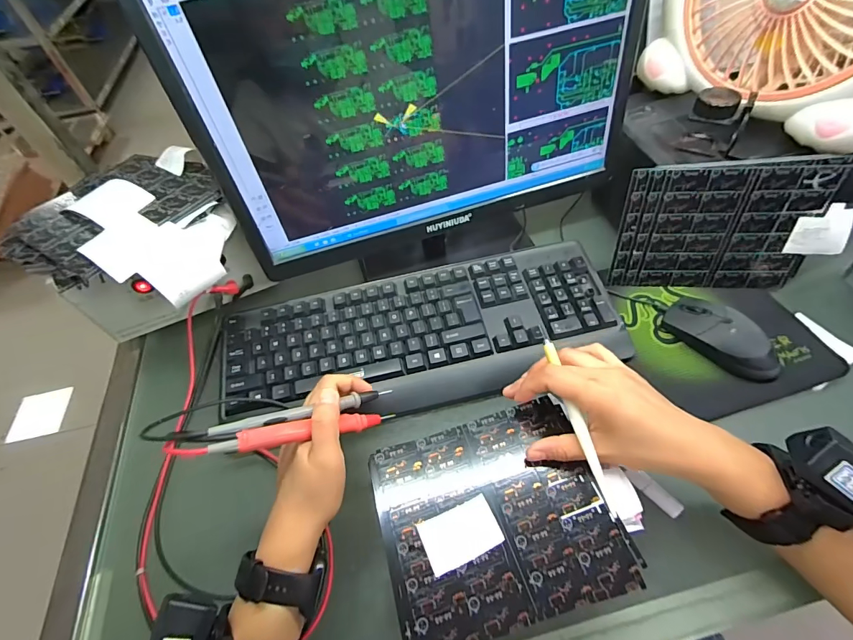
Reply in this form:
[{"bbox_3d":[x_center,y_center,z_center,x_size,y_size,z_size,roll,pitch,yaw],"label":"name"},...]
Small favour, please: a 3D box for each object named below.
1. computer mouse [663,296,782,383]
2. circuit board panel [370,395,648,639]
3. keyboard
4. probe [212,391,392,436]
[{"bbox_3d":[0.317,0.017,0.438,0.055,0.037,0.117,-29,57,-15],"label":"computer mouse"},{"bbox_3d":[0.052,0.147,0.315,0.169,0.004,0.145,-15,52,-6],"label":"circuit board panel"},{"bbox_3d":[-0.005,0.018,0.460,0.429,0.040,0.156,-13,54,-4],"label":"keyboard"},{"bbox_3d":[-0.091,0.071,0.321,0.140,0.008,0.012,-7,49,-33],"label":"probe"}]

